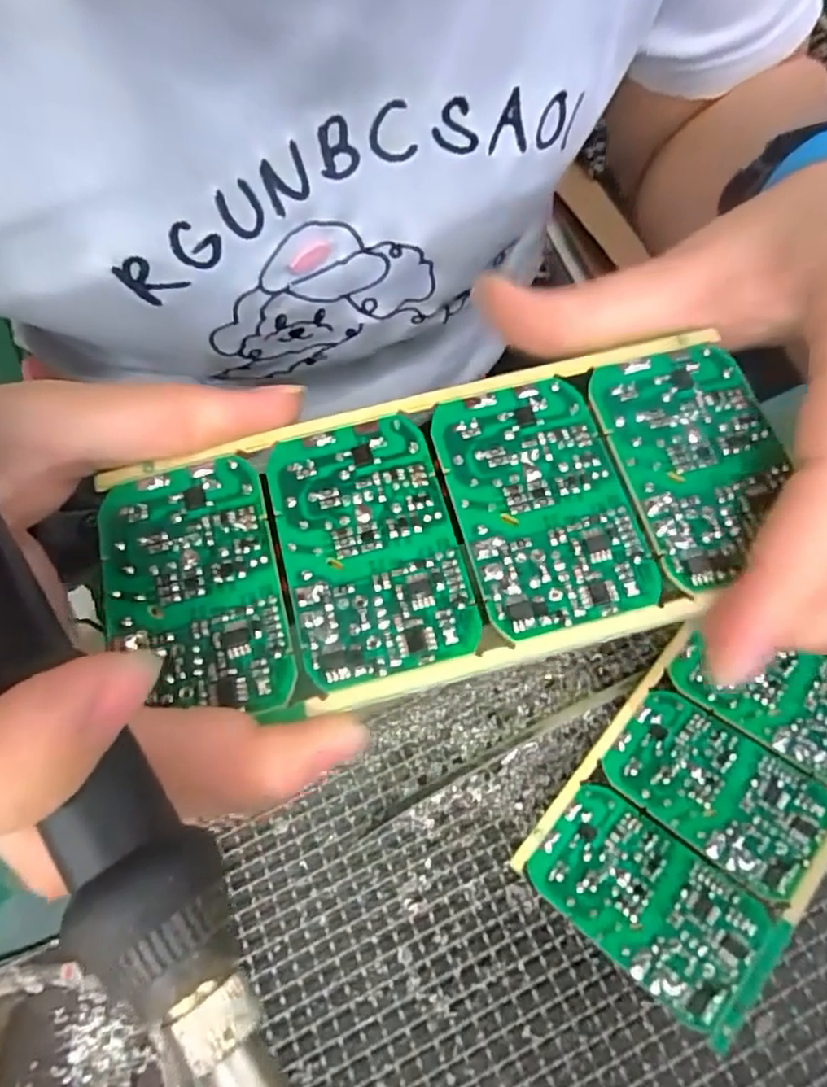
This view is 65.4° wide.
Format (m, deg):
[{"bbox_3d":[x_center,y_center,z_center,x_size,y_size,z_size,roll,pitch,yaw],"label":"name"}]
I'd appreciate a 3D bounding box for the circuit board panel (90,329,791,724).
[{"bbox_3d":[0.008,-0.005,0.145,0.152,0.009,0.066,-14,75,-3],"label":"circuit board panel"}]

